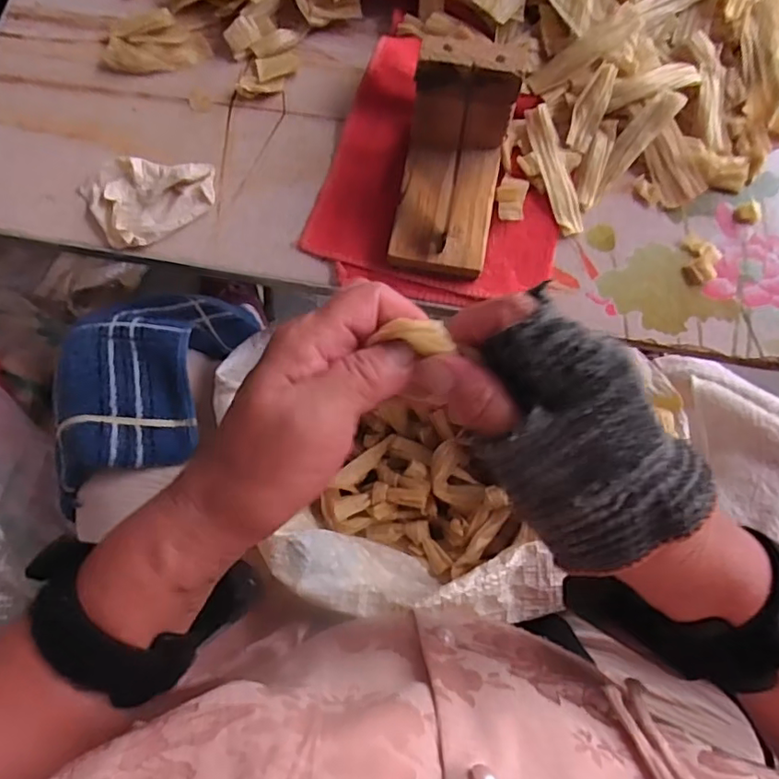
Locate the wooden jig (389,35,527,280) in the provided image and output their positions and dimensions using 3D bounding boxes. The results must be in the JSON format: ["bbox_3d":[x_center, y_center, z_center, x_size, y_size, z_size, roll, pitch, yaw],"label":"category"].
[{"bbox_3d":[0.037,-0.134,0.342,0.060,0.075,0.104,10,75,3],"label":"wooden jig"}]

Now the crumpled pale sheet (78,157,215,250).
[{"bbox_3d":[-0.161,-0.134,0.381,0.080,0.015,0.063,-34,78,-8],"label":"crumpled pale sheet"}]

